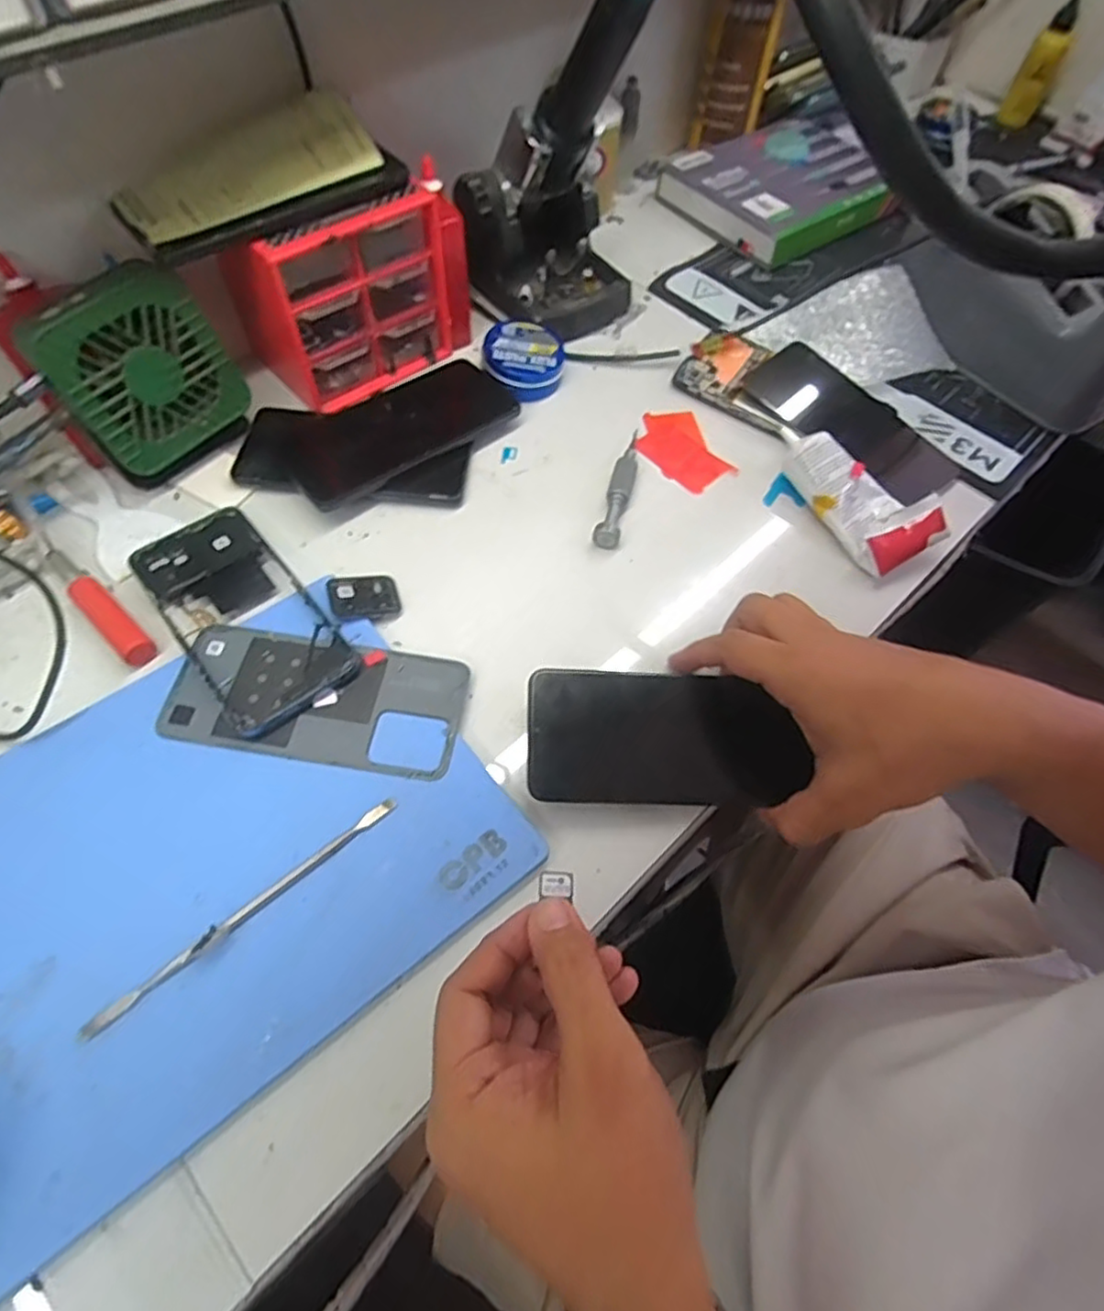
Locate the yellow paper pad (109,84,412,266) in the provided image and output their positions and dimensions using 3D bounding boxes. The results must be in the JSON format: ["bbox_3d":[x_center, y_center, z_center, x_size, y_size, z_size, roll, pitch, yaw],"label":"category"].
[{"bbox_3d":[-0.175,-0.290,0.408,0.075,0.035,0.163,41,67,18],"label":"yellow paper pad"}]

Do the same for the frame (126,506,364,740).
[{"bbox_3d":[-0.188,-0.027,0.405,0.075,0.010,0.167,-36,63,-21],"label":"frame"}]

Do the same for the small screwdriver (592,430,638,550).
[{"bbox_3d":[0.048,-0.121,0.469,0.017,0.015,0.108,13,62,3],"label":"small screwdriver"}]

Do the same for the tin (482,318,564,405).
[{"bbox_3d":[-0.020,-0.229,0.515,0.059,0.023,0.061,2,62,-3],"label":"tin"}]

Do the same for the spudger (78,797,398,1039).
[{"bbox_3d":[-0.143,0.120,0.318,0.159,0.011,0.009,-36,70,-20],"label":"spudger"}]

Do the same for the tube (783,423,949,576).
[{"bbox_3d":[0.204,-0.112,0.458,0.052,0.036,0.123,-26,66,-17],"label":"tube"}]

